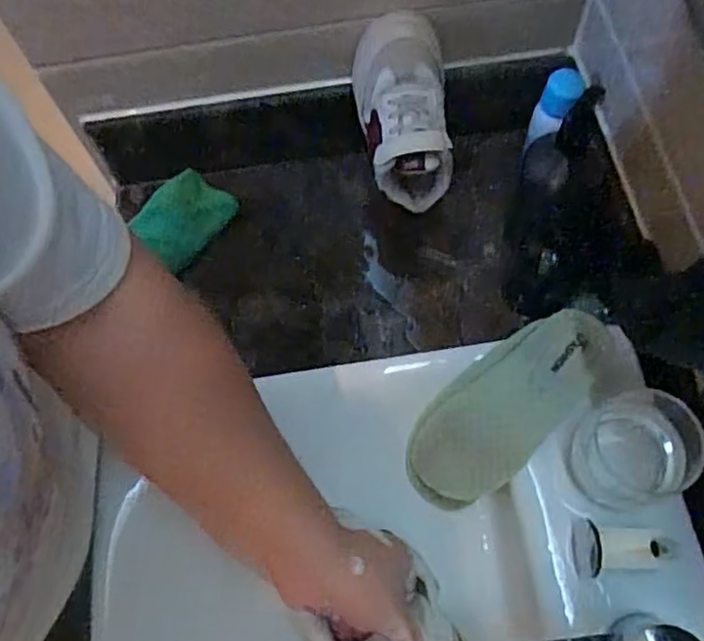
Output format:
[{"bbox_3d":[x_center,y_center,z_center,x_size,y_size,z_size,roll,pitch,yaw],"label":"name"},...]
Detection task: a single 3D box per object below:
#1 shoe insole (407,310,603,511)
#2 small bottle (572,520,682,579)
[{"bbox_3d":[0.118,0.070,0.519,0.183,0.019,0.082,-47,71,9],"label":"shoe insole"},{"bbox_3d":[0.189,0.158,0.457,0.066,0.027,0.036,1,67,4],"label":"small bottle"}]

